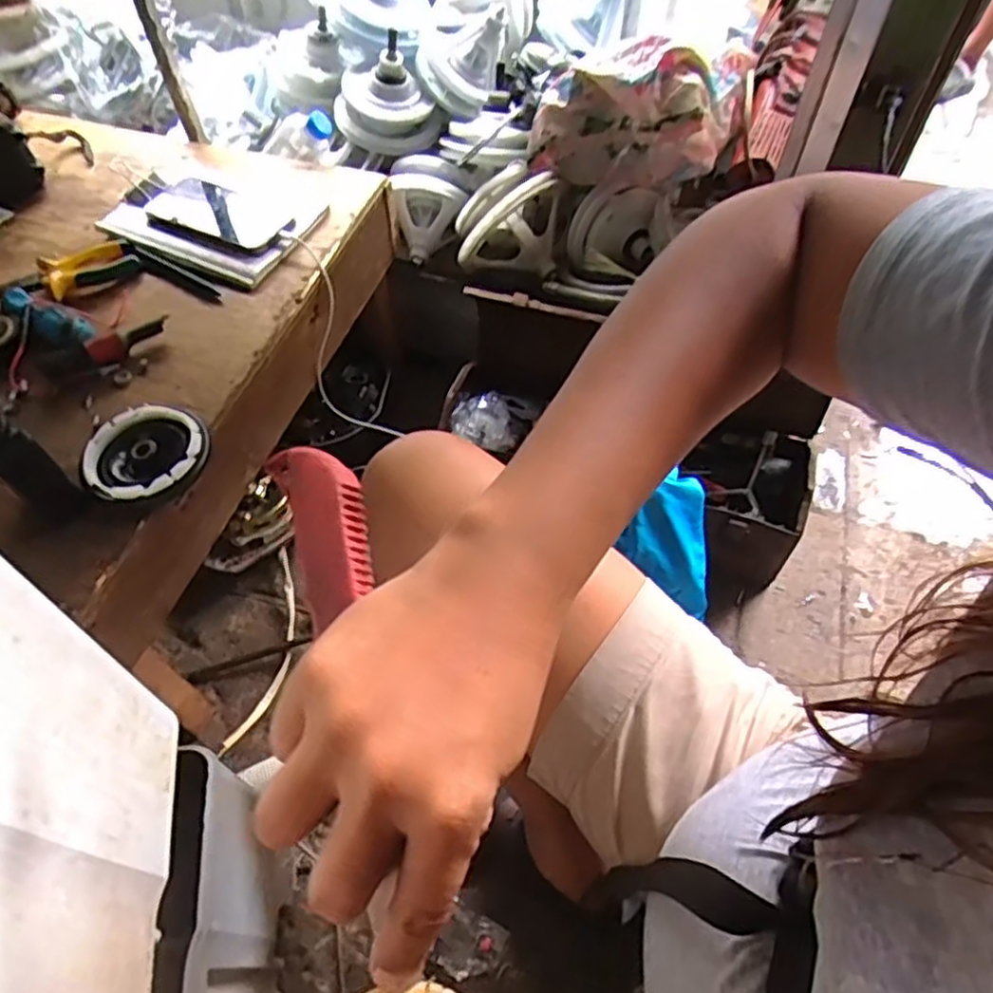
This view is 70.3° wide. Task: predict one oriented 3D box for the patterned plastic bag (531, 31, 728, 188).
[{"bbox_3d":[0.140,-0.419,0.791,0.231,0.154,0.056,32,62,21],"label":"patterned plastic bag"}]

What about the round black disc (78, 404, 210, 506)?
[{"bbox_3d":[-0.305,-0.040,0.614,0.099,0.021,0.104,0,56,1],"label":"round black disc"}]

